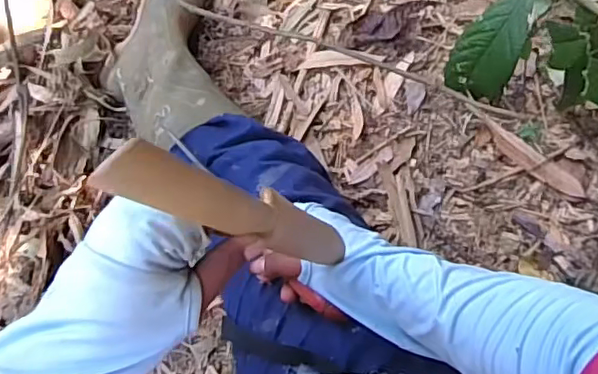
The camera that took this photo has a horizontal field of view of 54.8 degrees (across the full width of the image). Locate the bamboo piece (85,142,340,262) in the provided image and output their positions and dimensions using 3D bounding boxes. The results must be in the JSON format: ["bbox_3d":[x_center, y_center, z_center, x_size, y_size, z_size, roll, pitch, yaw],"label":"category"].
[{"bbox_3d":[-0.026,0.019,0.367,0.025,0.285,0.027,-8,74,21],"label":"bamboo piece"}]

